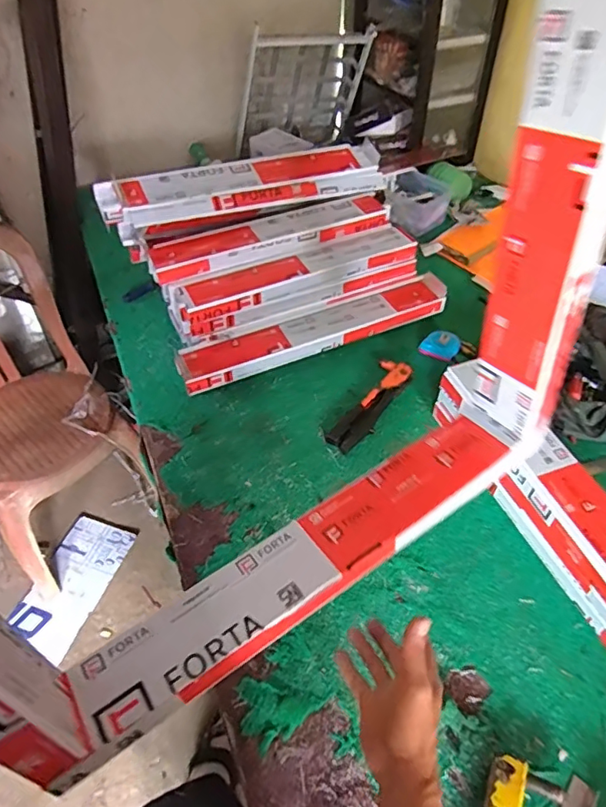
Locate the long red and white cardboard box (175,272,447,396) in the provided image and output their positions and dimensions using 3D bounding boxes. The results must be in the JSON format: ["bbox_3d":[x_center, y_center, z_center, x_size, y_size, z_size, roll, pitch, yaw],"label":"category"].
[{"bbox_3d":[0.040,-0.151,1.132,0.581,0.080,0.098,-19,51,-17],"label":"long red and white cardboard box"}]

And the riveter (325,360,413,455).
[{"bbox_3d":[0.131,-0.001,1.027,0.063,0.021,0.247,26,53,21],"label":"riveter"}]

